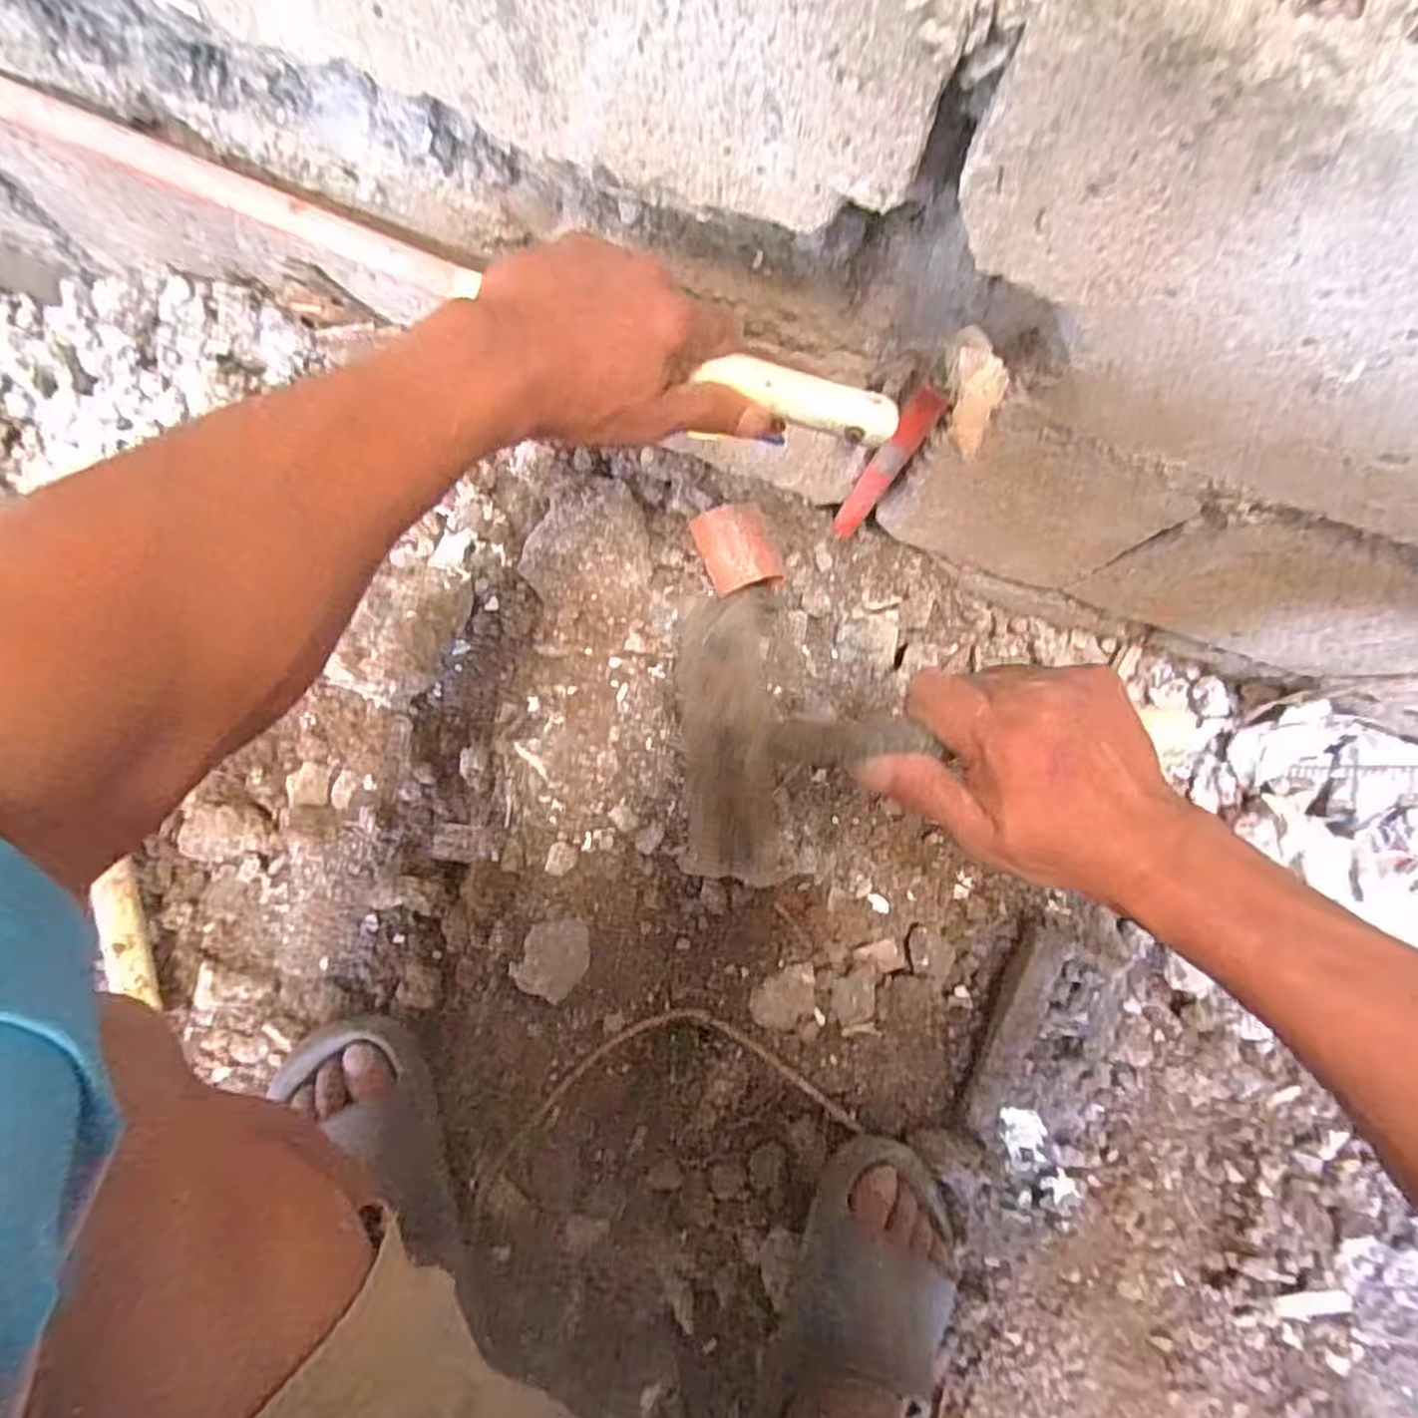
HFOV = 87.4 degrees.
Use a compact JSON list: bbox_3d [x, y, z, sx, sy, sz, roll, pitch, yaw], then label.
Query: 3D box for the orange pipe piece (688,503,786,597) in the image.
[{"bbox_3d":[0.025,-0.128,0.596,0.061,0.050,0.069,-15,84,-6],"label":"orange pipe piece"}]

